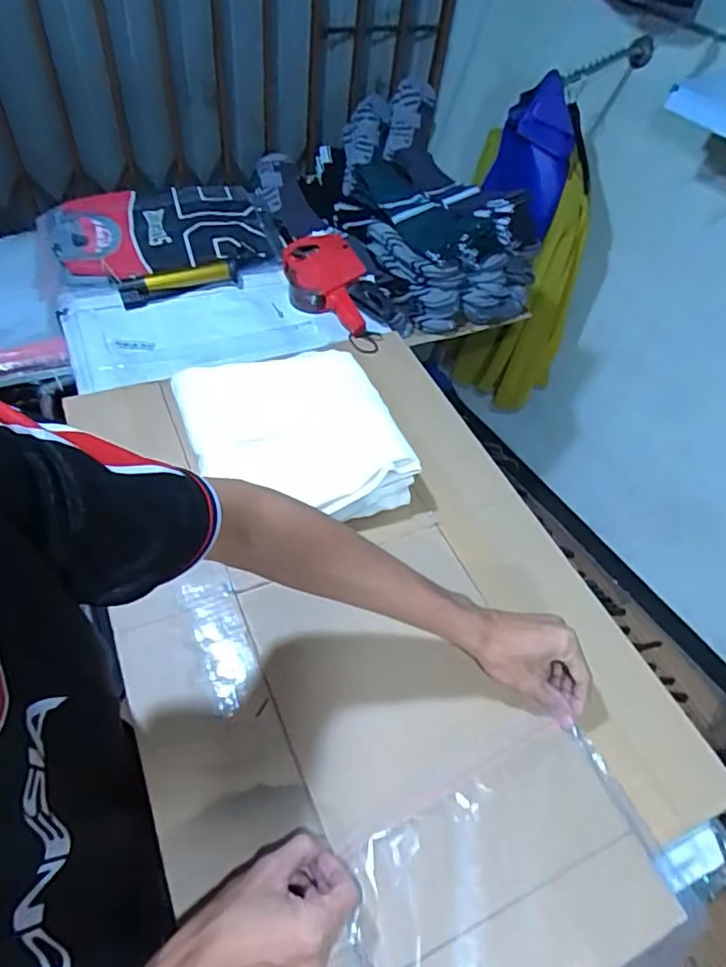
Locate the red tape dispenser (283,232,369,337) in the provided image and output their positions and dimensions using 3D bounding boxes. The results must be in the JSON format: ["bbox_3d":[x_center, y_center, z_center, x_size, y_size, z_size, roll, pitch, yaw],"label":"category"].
[{"bbox_3d":[-0.066,-0.349,1.015,0.124,0.059,0.246,-5,53,-12],"label":"red tape dispenser"}]

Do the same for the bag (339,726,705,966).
[{"bbox_3d":[0.135,0.354,0.494,0.269,0.031,0.207,-18,56,-21],"label":"bag"}]

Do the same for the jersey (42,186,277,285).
[{"bbox_3d":[-0.354,-0.442,1.059,0.356,0.071,0.236,-15,56,-19],"label":"jersey"}]

